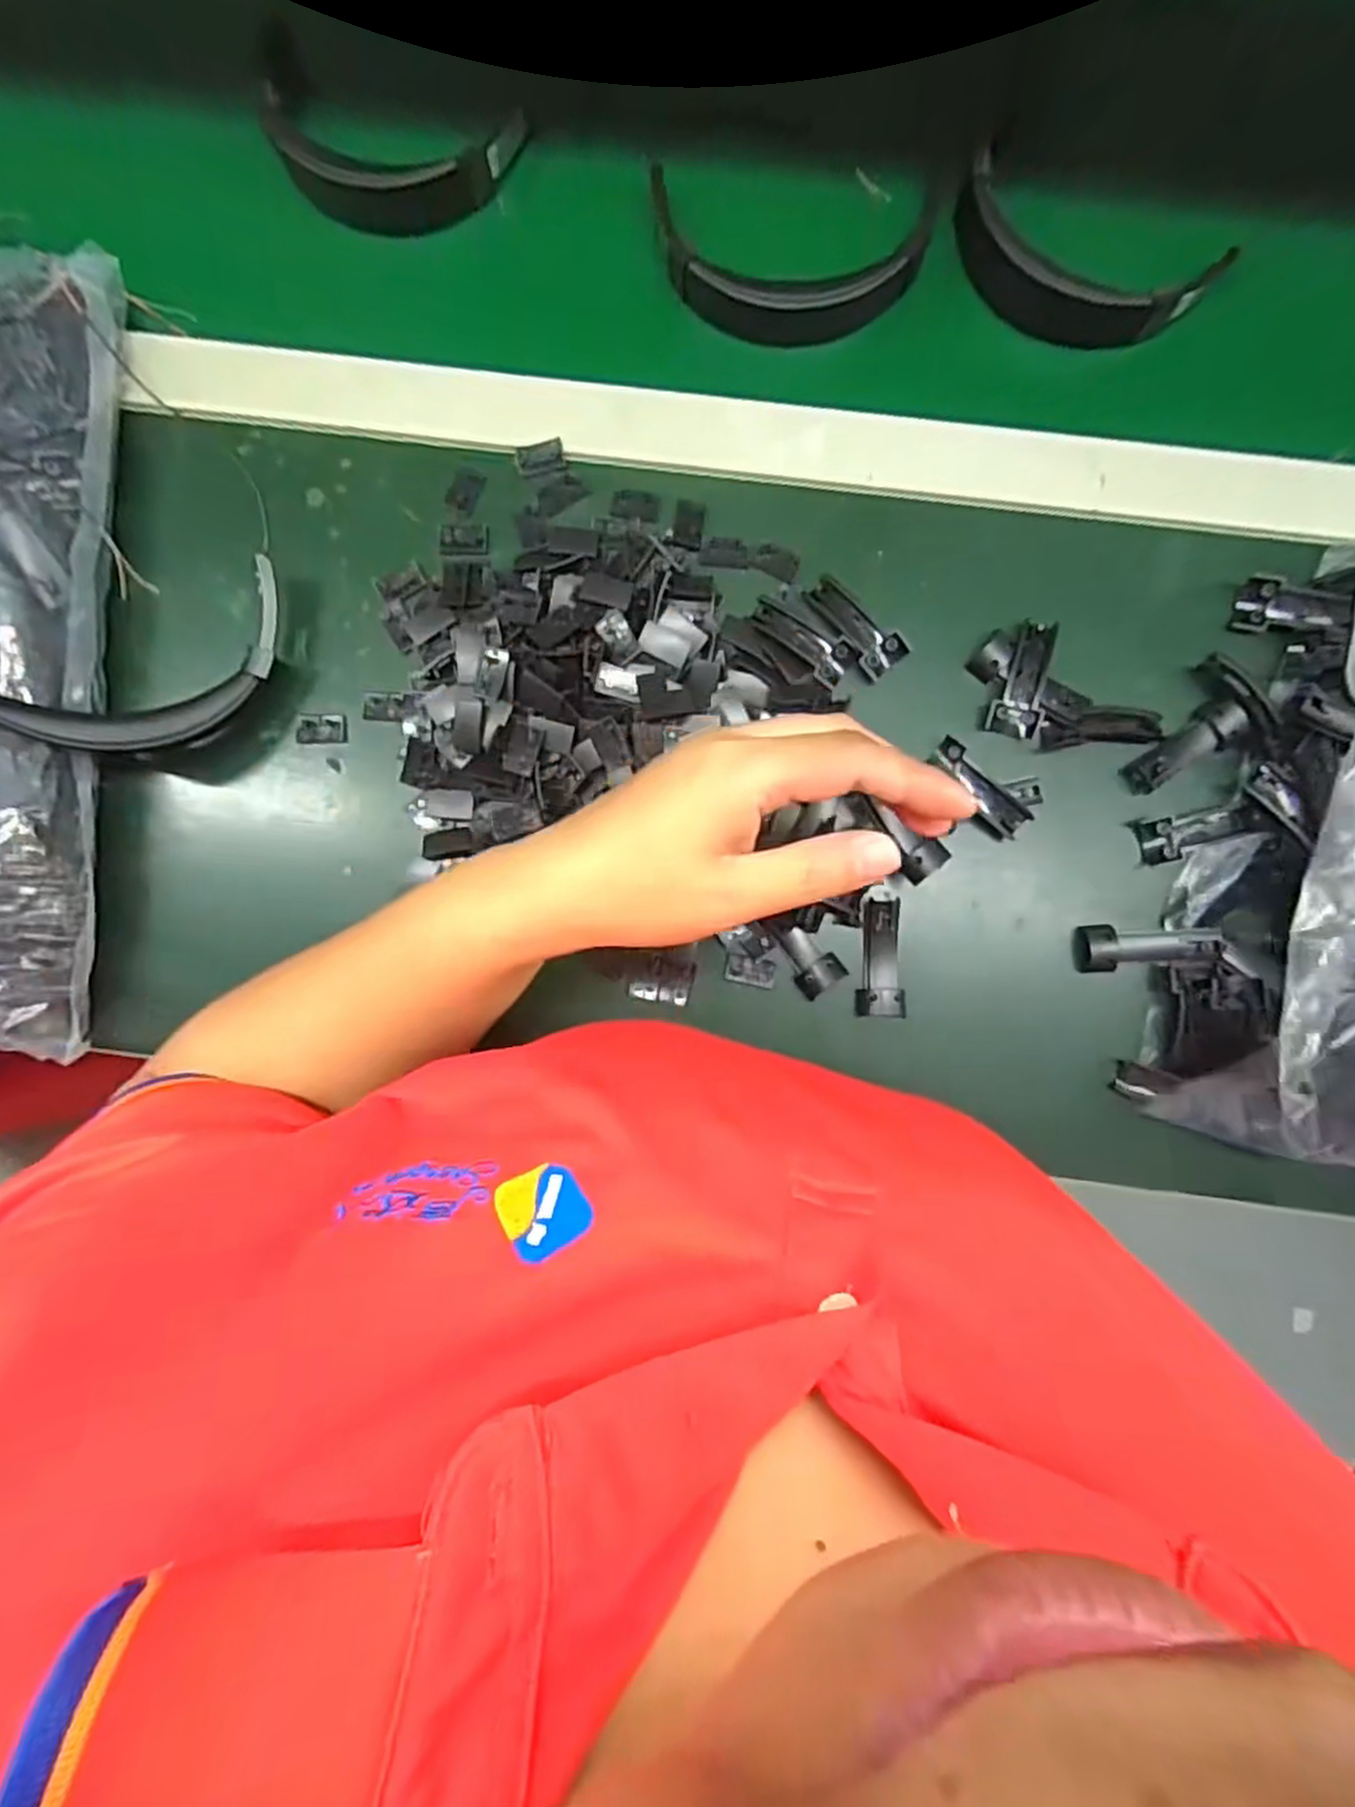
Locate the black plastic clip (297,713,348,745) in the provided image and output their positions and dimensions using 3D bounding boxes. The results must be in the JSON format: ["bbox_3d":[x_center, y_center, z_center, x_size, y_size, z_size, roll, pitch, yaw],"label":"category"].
[{"bbox_3d":[-0.190,-0.094,0.406,0.027,0.004,0.017,-3,87,1],"label":"black plastic clip"}]

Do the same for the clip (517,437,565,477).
[{"bbox_3d":[-0.074,-0.239,0.407,0.025,0.004,0.018,-14,87,1],"label":"clip"}]

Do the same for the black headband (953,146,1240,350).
[{"bbox_3d":[0.207,-0.334,0.398,0.134,0.025,0.061,19,88,2],"label":"black headband"}]

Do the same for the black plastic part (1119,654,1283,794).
[{"bbox_3d":[0.266,-0.093,0.392,0.078,0.019,0.050,-26,87,0],"label":"black plastic part"}]

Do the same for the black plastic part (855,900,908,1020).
[{"bbox_3d":[0.106,0.029,0.396,0.024,0.012,0.059,-1,88,1],"label":"black plastic part"}]

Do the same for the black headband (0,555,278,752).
[{"bbox_3d":[-0.266,-0.117,0.368,0.151,0.030,0.075,-22,87,-19],"label":"black headband"}]

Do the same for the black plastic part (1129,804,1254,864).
[{"bbox_3d":[0.268,-0.036,0.394,0.055,0.014,0.023,-10,87,1],"label":"black plastic part"}]

